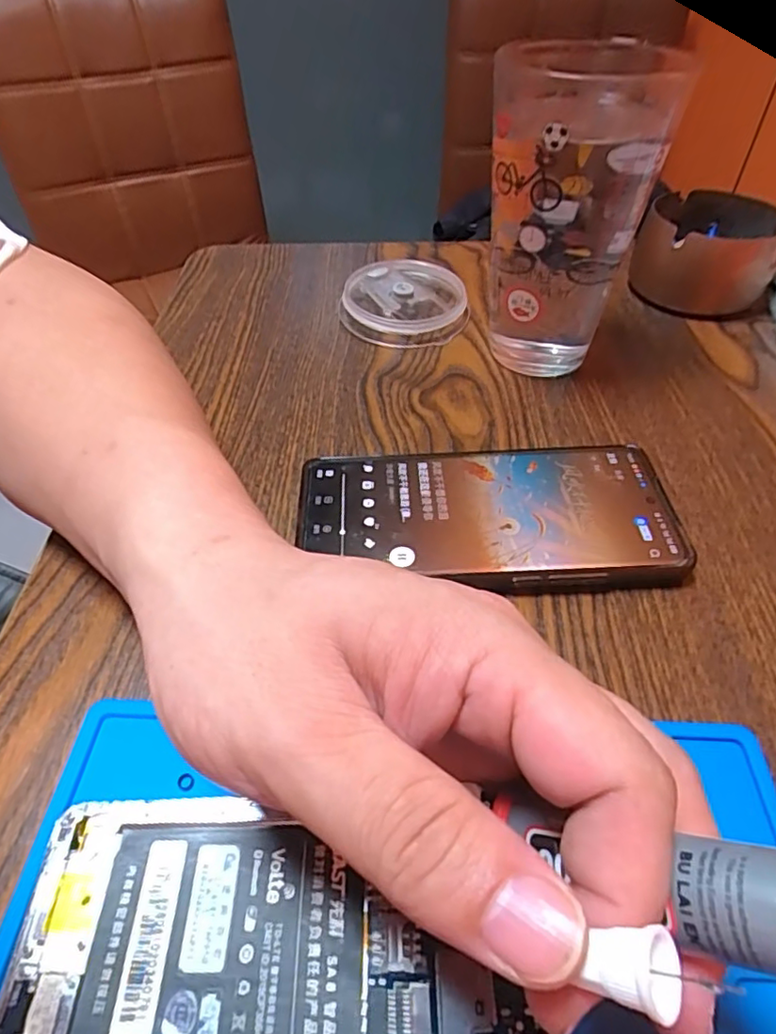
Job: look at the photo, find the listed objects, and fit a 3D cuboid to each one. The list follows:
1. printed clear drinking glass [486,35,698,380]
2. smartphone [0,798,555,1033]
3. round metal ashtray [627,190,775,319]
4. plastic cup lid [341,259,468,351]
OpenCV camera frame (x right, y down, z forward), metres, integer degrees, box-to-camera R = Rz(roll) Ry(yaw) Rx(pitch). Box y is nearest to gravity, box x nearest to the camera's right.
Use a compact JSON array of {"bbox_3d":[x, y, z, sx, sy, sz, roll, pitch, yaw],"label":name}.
[{"bbox_3d":[0.089,-0.154,0.309,0.076,0.143,0.090,5,48,5],"label":"printed clear drinking glass"},{"bbox_3d":[-0.032,0.115,0.158,0.136,0.011,0.069,-1,48,0],"label":"smartphone"},{"bbox_3d":[0.211,-0.175,0.386,0.081,0.049,0.077,0,48,0],"label":"round metal ashtray"},{"bbox_3d":[0.010,-0.142,0.384,0.081,0.019,0.084,1,48,2],"label":"plastic cup lid"}]

